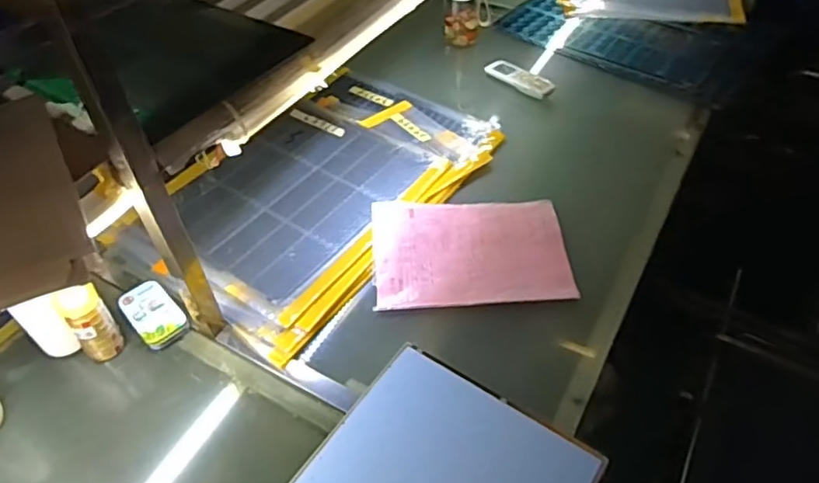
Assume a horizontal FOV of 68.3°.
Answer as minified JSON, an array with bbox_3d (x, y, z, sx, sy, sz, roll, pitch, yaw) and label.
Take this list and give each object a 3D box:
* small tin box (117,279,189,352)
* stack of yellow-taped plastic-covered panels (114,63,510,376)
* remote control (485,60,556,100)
[{"bbox_3d":[-0.370,0.102,0.871,0.063,0.023,0.116,-36,56,-27],"label":"small tin box"},{"bbox_3d":[-0.150,-0.098,1.071,0.398,0.033,0.638,26,53,24],"label":"stack of yellow-taped plastic-covered panels"},{"bbox_3d":[0.227,-0.341,1.263,0.159,0.028,0.038,33,56,23],"label":"remote control"}]

